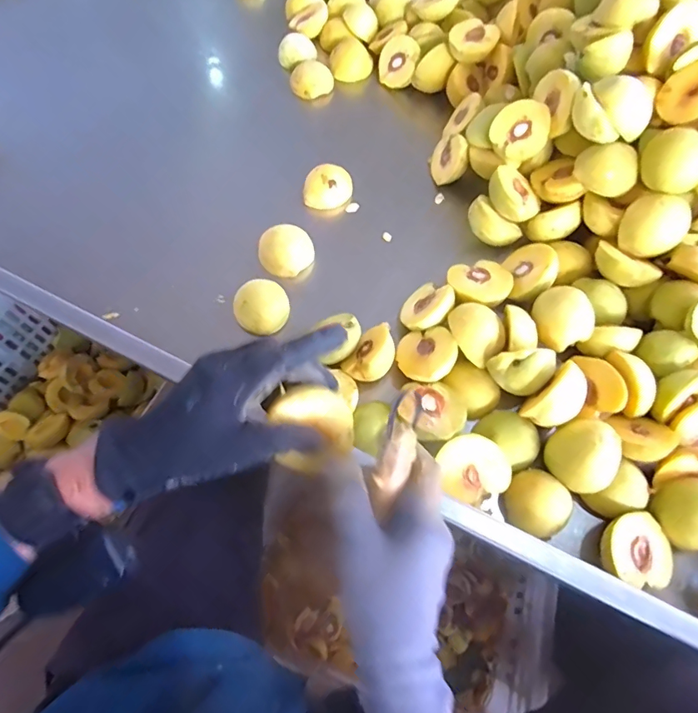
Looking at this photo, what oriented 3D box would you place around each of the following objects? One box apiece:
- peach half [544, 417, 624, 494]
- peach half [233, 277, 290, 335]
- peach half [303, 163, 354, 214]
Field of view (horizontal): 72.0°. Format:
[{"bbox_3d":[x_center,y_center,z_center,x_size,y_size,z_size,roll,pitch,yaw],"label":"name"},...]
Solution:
[{"bbox_3d":[0.215,0.086,0.433,0.059,0.029,0.058,-1,64,1],"label":"peach half"},{"bbox_3d":[-0.098,-0.055,0.533,0.058,0.029,0.053,-1,64,1],"label":"peach half"},{"bbox_3d":[-0.024,-0.215,0.617,0.063,0.041,0.050,6,65,4],"label":"peach half"}]

